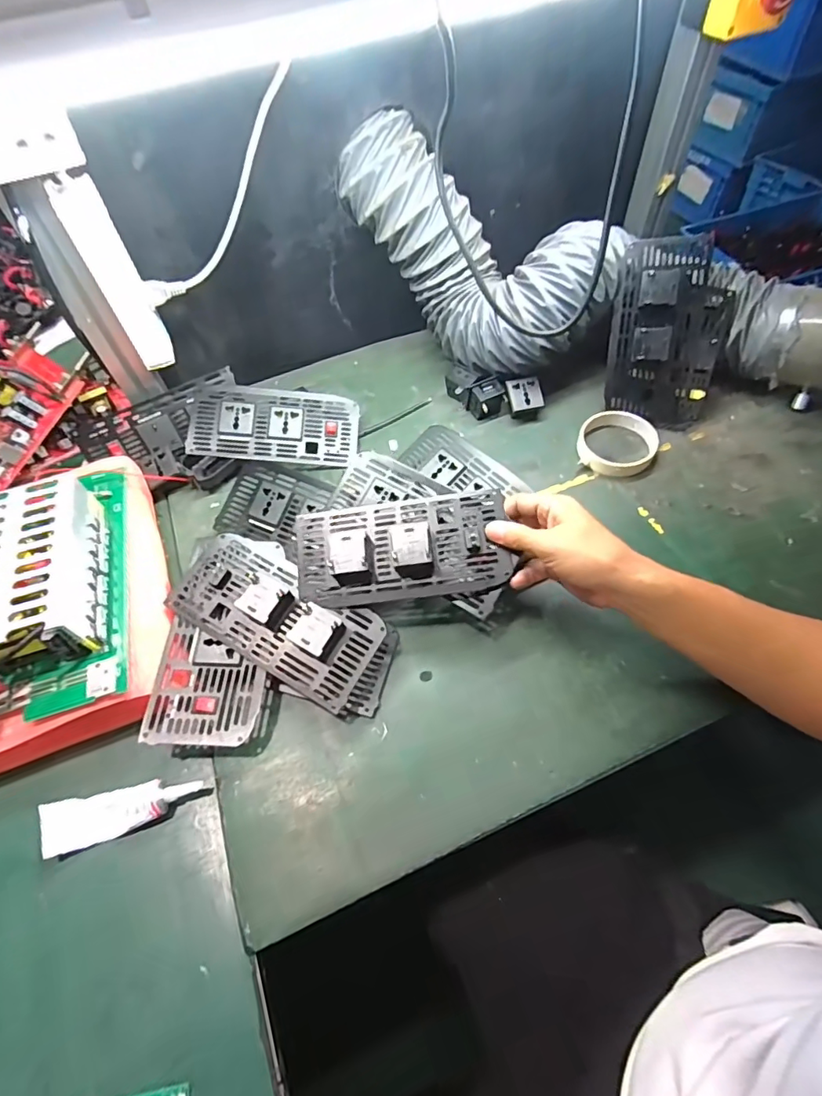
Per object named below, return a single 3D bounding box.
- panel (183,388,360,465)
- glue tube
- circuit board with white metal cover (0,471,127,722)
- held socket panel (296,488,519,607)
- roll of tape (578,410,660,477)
[{"bbox_3d":[-0.159,-0.146,0.603,0.192,0.018,0.092,3,77,-8],"label":"panel"},{"bbox_3d":[-0.229,0.207,0.405,0.114,0.025,0.038,-17,60,-7],"label":"glue tube"},{"bbox_3d":[-0.350,0.031,0.440,0.179,0.063,0.241,-16,57,-7],"label":"circuit board with white metal cover"},{"bbox_3d":[-0.009,-0.003,0.455,0.187,0.042,0.088,-7,59,3],"label":"held socket panel"},{"bbox_3d":[0.234,-0.119,0.573,0.082,0.017,0.086,-1,59,2],"label":"roll of tape"}]

